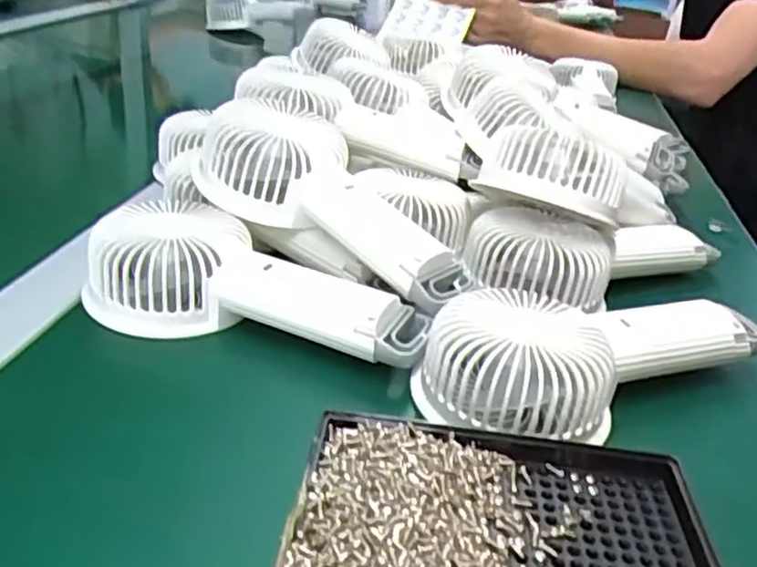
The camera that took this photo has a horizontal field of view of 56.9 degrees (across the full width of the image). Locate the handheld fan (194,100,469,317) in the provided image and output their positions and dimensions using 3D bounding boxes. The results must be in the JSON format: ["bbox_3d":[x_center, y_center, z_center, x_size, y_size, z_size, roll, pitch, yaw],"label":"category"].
[{"bbox_3d":[-0.021,-0.045,0.385,0.172,0.044,0.077,35,37,16],"label":"handheld fan"}]

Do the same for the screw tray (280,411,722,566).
[{"bbox_3d":[0.042,0.087,0.229,0.137,0.019,0.098,8,29,2],"label":"screw tray"}]

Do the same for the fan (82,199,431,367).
[{"bbox_3d":[-0.058,0.000,0.351,0.167,0.040,0.072,12,29,9],"label":"fan"}]

